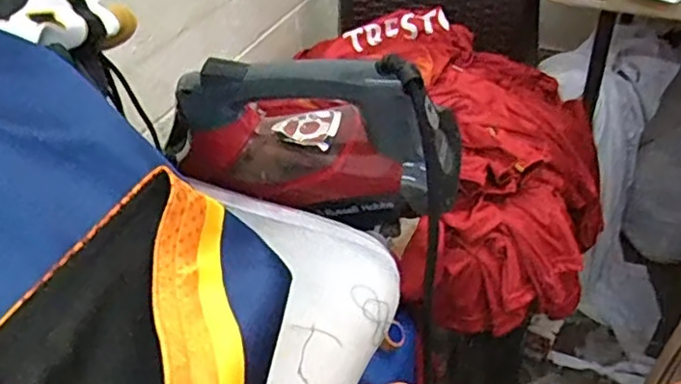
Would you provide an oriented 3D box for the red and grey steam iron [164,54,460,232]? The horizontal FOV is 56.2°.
[{"bbox_3d":[-0.026,-0.057,0.526,0.236,0.122,0.081,4,41,11],"label":"red and grey steam iron"}]

